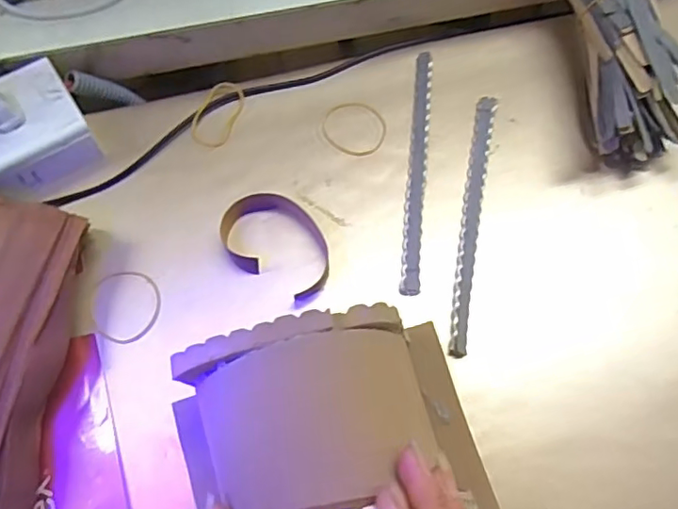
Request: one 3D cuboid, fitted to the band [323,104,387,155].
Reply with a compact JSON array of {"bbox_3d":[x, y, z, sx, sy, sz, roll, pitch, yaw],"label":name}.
[{"bbox_3d":[0.011,-0.094,0.413,0.048,0.004,0.043,29,71,11],"label":"band"}]

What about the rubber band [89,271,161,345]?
[{"bbox_3d":[-0.139,0.033,0.365,0.048,0.004,0.046,0,69,0],"label":"rubber band"}]

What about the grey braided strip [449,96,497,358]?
[{"bbox_3d":[0.091,-0.026,0.383,0.014,0.007,0.191,11,69,4],"label":"grey braided strip"}]

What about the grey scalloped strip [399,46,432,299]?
[{"bbox_3d":[0.056,-0.063,0.400,0.013,0.006,0.190,2,69,12],"label":"grey scalloped strip"}]

